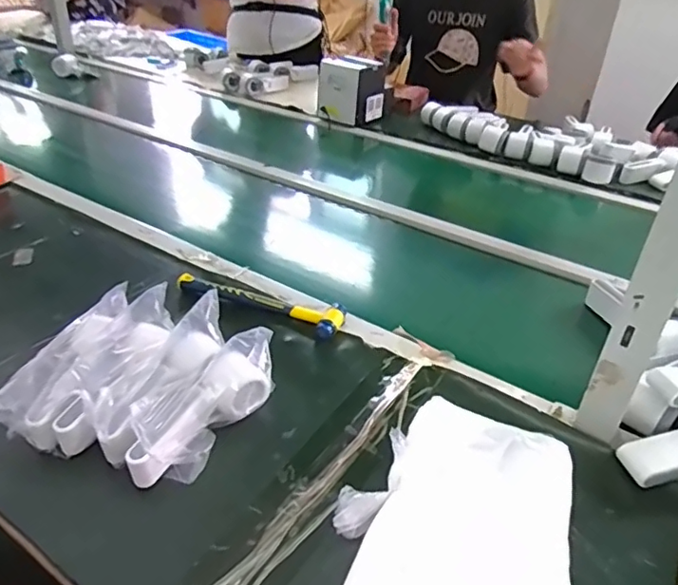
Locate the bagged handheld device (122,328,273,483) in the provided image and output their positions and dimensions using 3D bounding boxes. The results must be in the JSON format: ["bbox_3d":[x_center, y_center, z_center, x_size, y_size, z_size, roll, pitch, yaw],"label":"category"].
[{"bbox_3d":[-0.134,0.117,0.573,0.064,0.072,0.190,19,38,23],"label":"bagged handheld device"}]

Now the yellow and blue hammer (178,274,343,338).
[{"bbox_3d":[-0.106,0.012,0.761,0.236,0.029,0.054,15,36,18],"label":"yellow and blue hammer"}]

